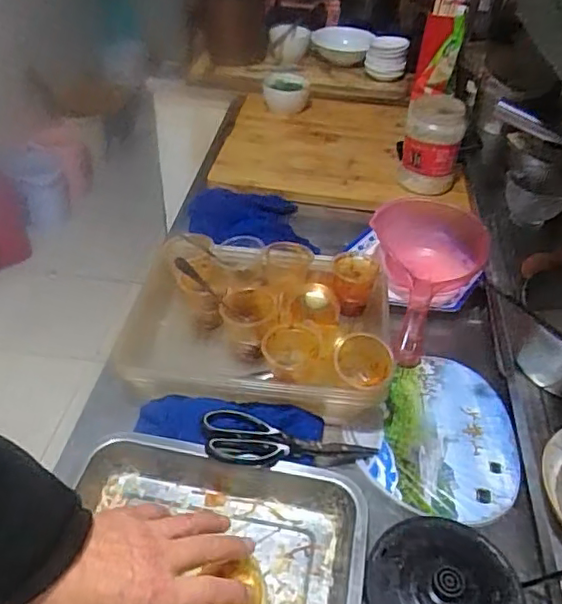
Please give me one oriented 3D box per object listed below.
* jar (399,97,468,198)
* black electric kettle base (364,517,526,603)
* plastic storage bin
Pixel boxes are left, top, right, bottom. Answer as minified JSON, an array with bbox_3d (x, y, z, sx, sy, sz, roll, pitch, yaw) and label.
[{"bbox_3d":[0.263,-0.280,1.029,0.097,0.147,0.097,11,42,8],"label":"jar"},{"bbox_3d":[0.152,0.262,0.536,0.135,0.022,0.147,2,41,-2],"label":"black electric kettle base"},{"bbox_3d":[-0.025,0.023,0.732,0.307,0.093,0.241,5,41,1],"label":"plastic storage bin"}]

